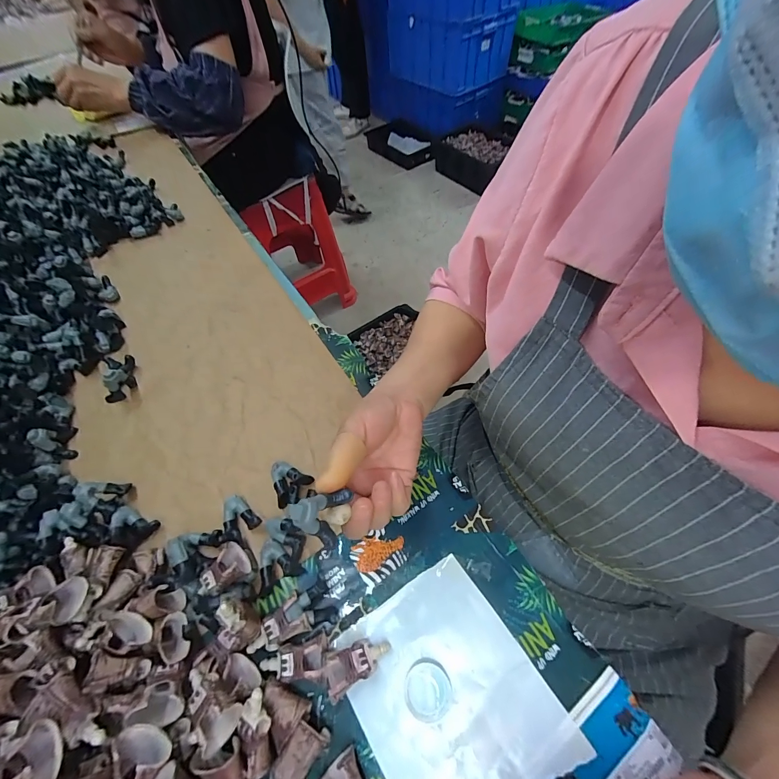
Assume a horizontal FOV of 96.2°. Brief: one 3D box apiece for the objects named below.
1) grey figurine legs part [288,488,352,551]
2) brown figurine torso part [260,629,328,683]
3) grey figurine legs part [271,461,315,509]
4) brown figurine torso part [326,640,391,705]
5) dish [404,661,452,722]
[{"bbox_3d":[-0.043,0.075,0.223,0.016,0.047,0.034,20,65,42],"label":"grey figurine legs part"},{"bbox_3d":[-0.070,0.197,0.257,0.048,0.016,0.027,-4,56,1],"label":"brown figurine torso part"},{"bbox_3d":[-0.098,0.087,0.331,0.036,0.020,0.037,36,65,23],"label":"grey figurine legs part"},{"bbox_3d":[-0.024,0.197,0.254,0.047,0.015,0.026,-25,59,-13],"label":"brown figurine torso part"},{"bbox_3d":[0.027,0.211,0.246,0.032,0.006,0.031,-1,56,2],"label":"dish"}]

